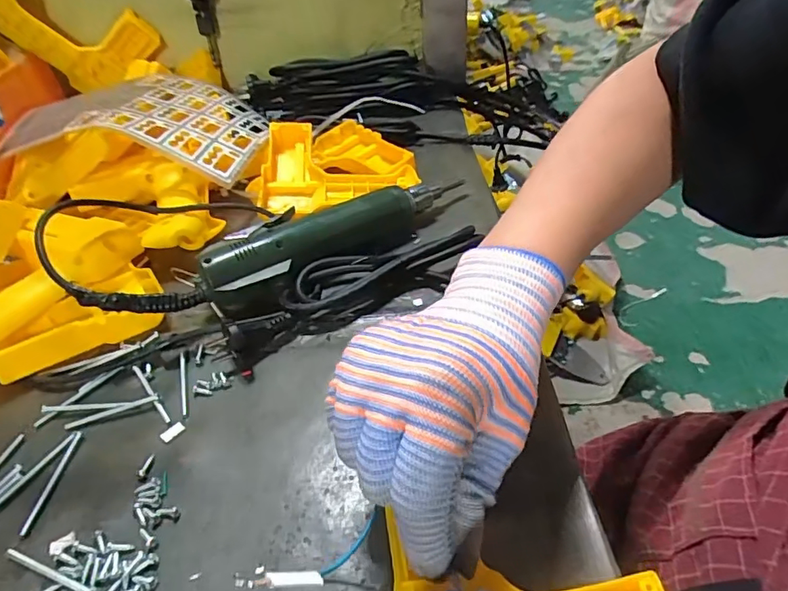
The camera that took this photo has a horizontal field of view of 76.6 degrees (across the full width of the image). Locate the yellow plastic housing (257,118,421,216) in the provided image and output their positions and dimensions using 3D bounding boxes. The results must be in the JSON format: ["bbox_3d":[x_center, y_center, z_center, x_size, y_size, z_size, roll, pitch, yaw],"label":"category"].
[{"bbox_3d":[-0.069,-0.139,0.509,0.155,0.044,0.140,-18,45,-12],"label":"yellow plastic housing"}]

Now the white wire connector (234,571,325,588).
[{"bbox_3d":[-0.043,0.106,0.187,0.032,0.004,0.005,3,42,-10],"label":"white wire connector"}]

